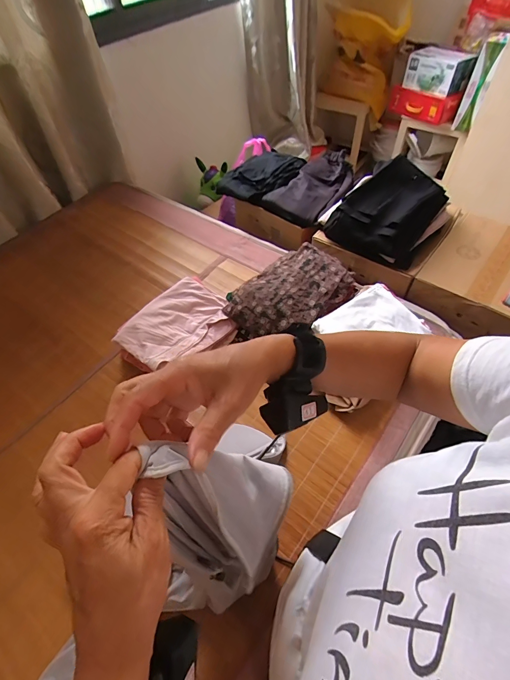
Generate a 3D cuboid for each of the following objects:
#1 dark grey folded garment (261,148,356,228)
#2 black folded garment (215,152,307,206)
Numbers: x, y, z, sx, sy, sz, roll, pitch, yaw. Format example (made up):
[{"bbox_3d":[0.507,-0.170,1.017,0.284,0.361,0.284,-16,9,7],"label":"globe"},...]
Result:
[{"bbox_3d":[0.202,-0.527,1.159,0.231,0.089,0.306,32,62,24],"label":"dark grey folded garment"},{"bbox_3d":[0.026,-0.618,1.257,0.259,0.073,0.288,31,62,23],"label":"black folded garment"}]

